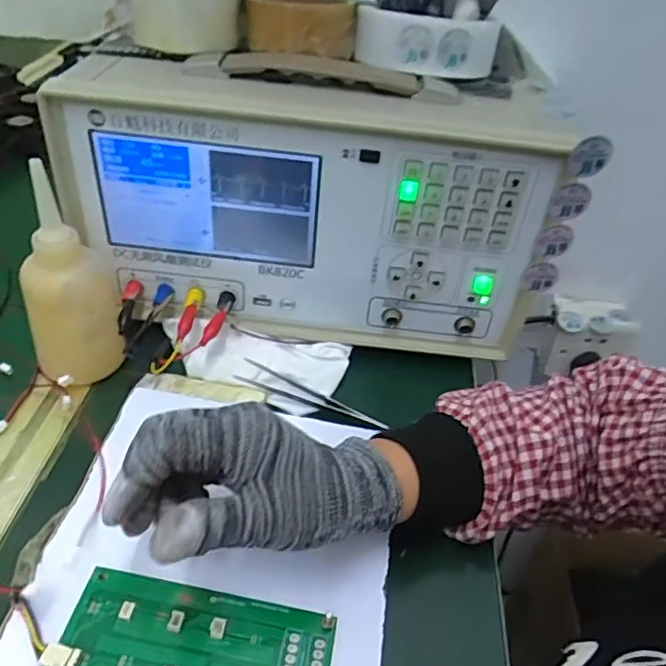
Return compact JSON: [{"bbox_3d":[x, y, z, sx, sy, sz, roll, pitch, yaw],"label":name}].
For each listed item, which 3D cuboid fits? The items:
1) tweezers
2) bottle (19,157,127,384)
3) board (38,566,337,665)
[{"bbox_3d":[-0.017,0.048,0.441,0.120,0.005,0.018,20,68,13],"label":"tweezers"},{"bbox_3d":[-0.190,-0.034,0.414,0.064,0.149,0.050,-13,44,-19],"label":"bottle"},{"bbox_3d":[-0.069,0.159,0.292,0.133,0.009,0.064,8,41,5],"label":"board"}]

